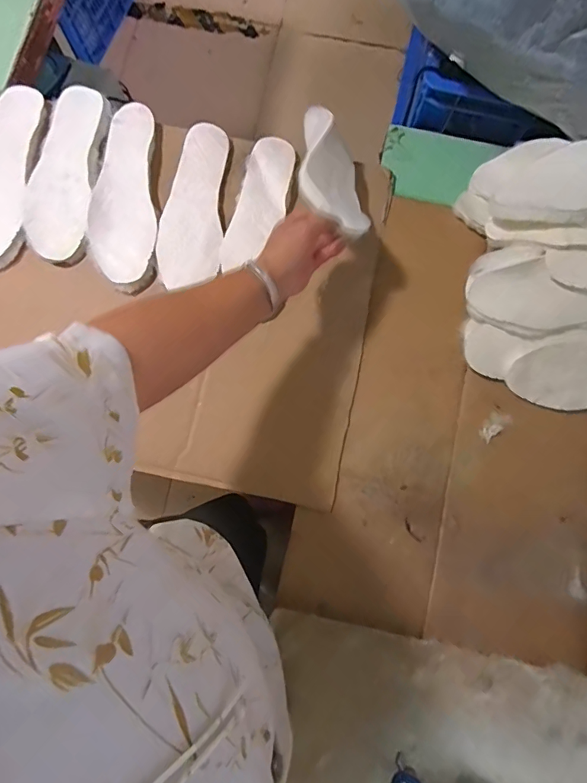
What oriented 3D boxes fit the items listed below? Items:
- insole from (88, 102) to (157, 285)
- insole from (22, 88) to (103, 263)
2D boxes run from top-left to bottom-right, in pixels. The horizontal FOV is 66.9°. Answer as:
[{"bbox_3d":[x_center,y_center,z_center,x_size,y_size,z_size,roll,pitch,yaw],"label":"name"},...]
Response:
[{"bbox_3d":[-0.245,-0.287,0.637,0.089,0.018,0.263,-4,79,1],"label":"insole"},{"bbox_3d":[-0.336,-0.318,0.642,0.095,0.014,0.265,2,79,2],"label":"insole"}]

